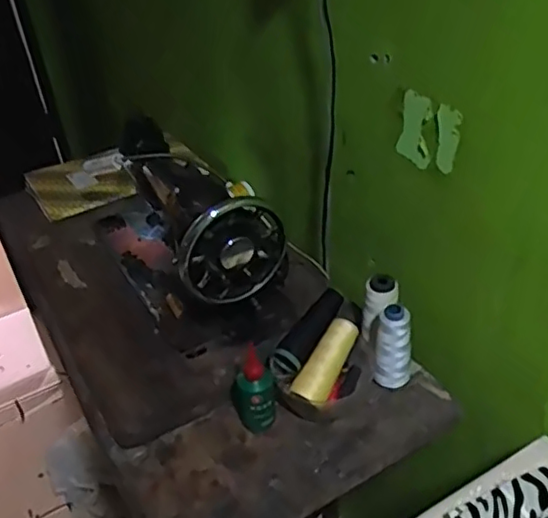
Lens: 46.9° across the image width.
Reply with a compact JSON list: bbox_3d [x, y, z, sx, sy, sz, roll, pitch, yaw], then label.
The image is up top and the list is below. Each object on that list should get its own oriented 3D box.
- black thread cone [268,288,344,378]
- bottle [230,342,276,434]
[{"bbox_3d":[0.042,0.089,0.762,0.037,0.035,0.128,23,60,31],"label":"black thread cone"},{"bbox_3d":[-0.027,0.142,0.728,0.046,0.090,0.060,-13,39,-10],"label":"bottle"}]

